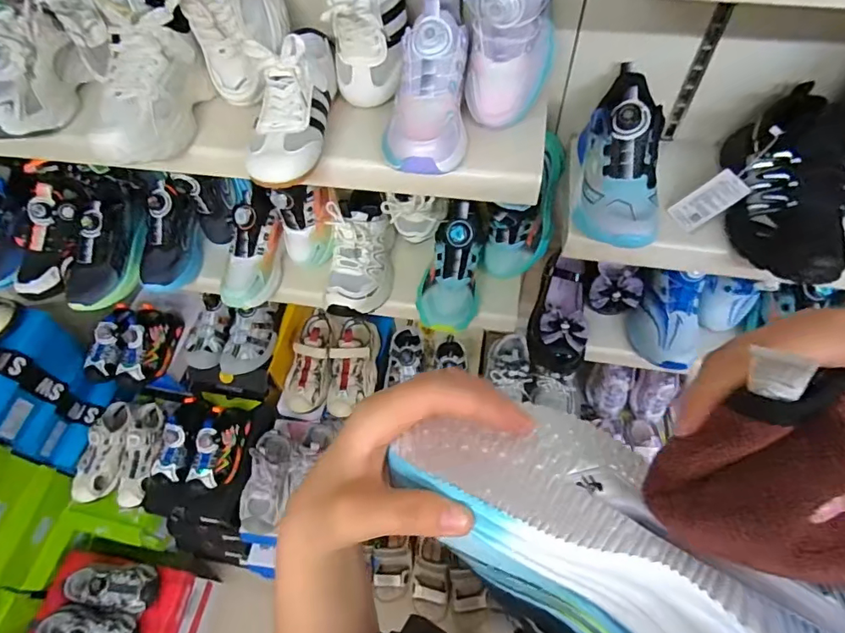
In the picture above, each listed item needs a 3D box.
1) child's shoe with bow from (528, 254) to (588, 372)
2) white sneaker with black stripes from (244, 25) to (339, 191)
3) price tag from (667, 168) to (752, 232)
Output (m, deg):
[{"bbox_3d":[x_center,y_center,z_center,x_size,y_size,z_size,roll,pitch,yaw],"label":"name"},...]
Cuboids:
[{"bbox_3d":[0.224,-0.009,0.789,0.079,0.090,0.163,0,56,3],"label":"child's shoe with bow"},{"bbox_3d":[-0.147,-0.240,0.539,0.073,0.084,0.197,10,81,10],"label":"white sneaker with black stripes"},{"bbox_3d":[0.348,-0.142,0.587,0.082,0.006,0.050,-36,45,20],"label":"price tag"}]

